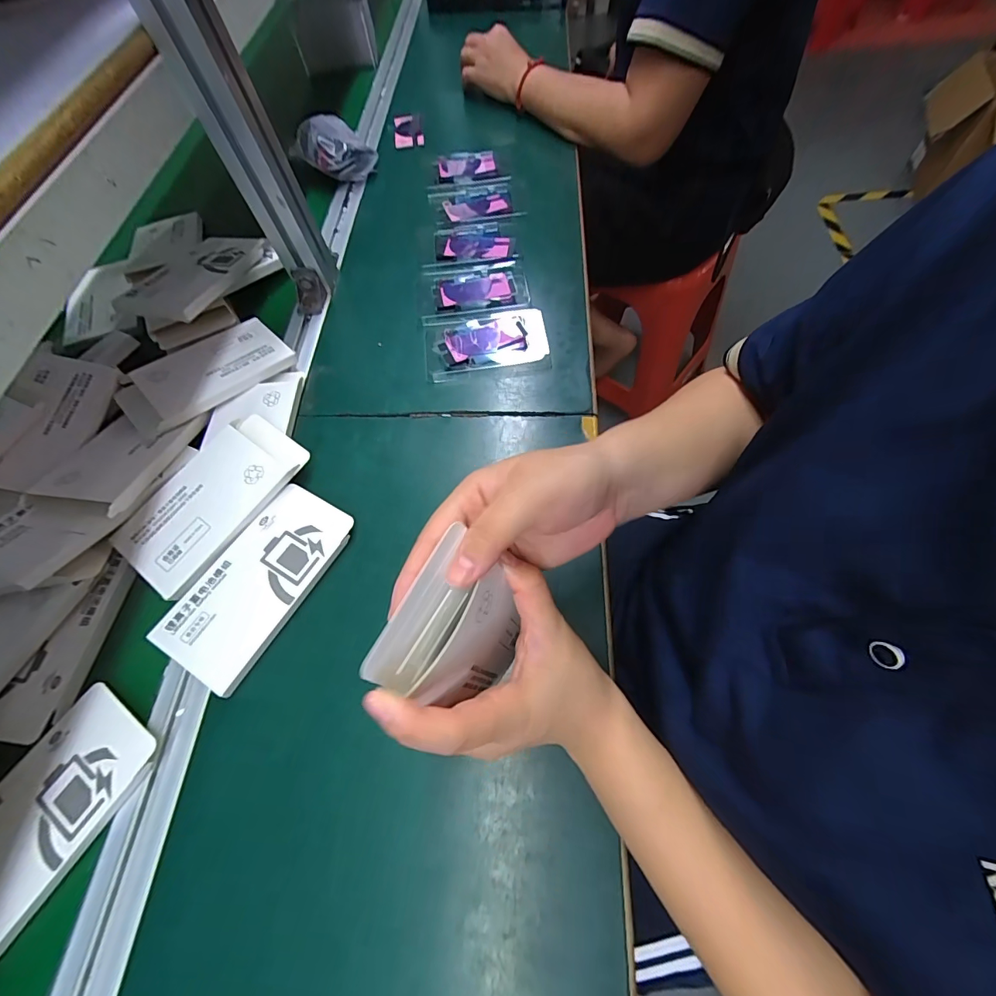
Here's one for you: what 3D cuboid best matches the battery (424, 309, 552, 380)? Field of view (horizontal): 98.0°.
[{"bbox_3d":[-0.013,-0.169,0.460,0.129,0.016,0.089,-4,64,0],"label":"battery"}]

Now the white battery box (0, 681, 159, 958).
[{"bbox_3d":[-0.306,0.216,0.286,0.081,0.007,0.155,27,68,14],"label":"white battery box"}]

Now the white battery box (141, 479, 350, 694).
[{"bbox_3d":[-0.193,0.065,0.353,0.084,0.007,0.157,27,68,14],"label":"white battery box"}]

